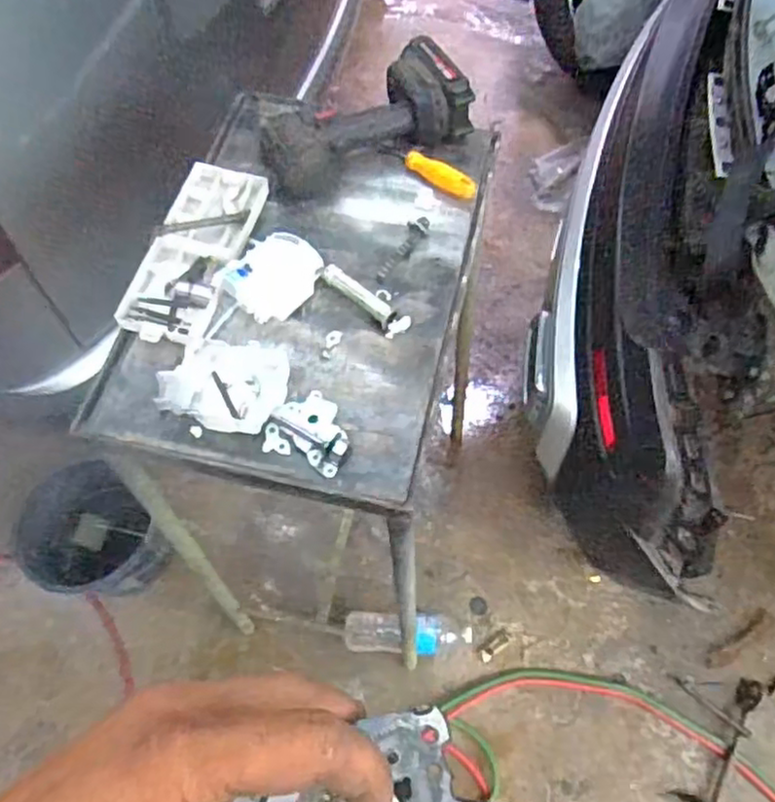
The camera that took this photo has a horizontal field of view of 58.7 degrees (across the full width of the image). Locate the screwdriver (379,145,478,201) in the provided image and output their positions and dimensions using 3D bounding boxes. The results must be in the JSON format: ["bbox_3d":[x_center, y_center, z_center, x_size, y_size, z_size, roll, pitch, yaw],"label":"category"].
[{"bbox_3d":[0.046,-0.266,0.790,0.129,0.019,0.028,35,68,18],"label":"screwdriver"}]

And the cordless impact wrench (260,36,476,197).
[{"bbox_3d":[-0.023,-0.316,0.775,0.230,0.069,0.116,-27,65,-13],"label":"cordless impact wrench"}]

